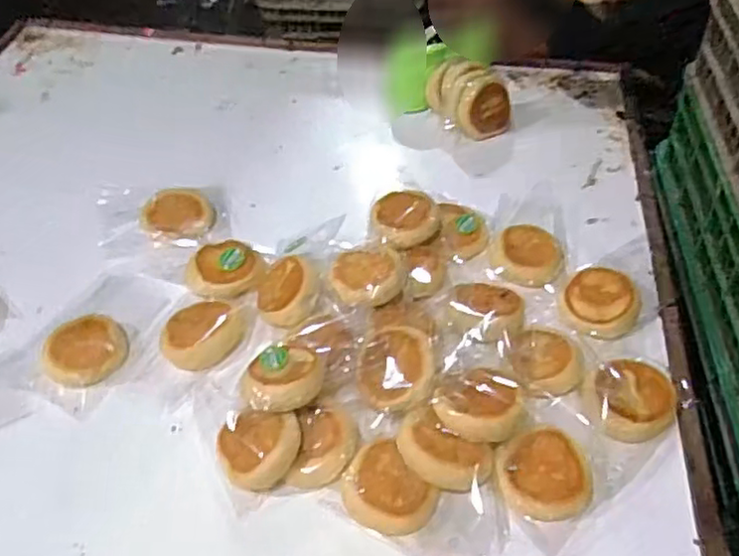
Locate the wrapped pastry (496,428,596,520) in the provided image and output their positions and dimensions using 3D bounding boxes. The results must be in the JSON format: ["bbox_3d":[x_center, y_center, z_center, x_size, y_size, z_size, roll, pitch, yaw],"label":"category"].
[{"bbox_3d":[0.184,0.207,0.688,0.096,0.029,0.091,-2,50,2],"label":"wrapped pastry"}]

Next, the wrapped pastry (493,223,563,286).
[{"bbox_3d":[0.219,-0.032,0.900,0.089,0.031,0.099,18,53,17],"label":"wrapped pastry"}]

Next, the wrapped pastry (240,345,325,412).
[{"bbox_3d":[-0.096,0.110,0.724,0.086,0.034,0.086,-3,41,3],"label":"wrapped pastry"}]

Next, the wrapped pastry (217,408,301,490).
[{"bbox_3d":[-0.124,0.186,0.708,0.089,0.032,0.080,1,69,16],"label":"wrapped pastry"}]

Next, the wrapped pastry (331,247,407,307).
[{"bbox_3d":[-0.004,-0.002,0.826,0.093,0.027,0.089,1,49,4],"label":"wrapped pastry"}]

